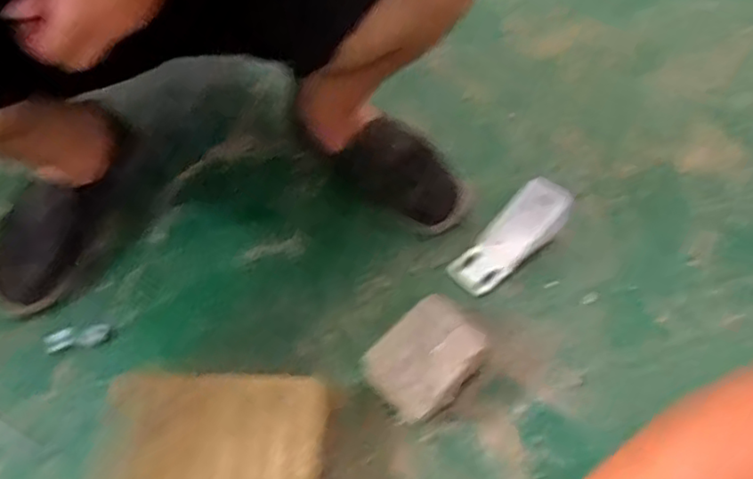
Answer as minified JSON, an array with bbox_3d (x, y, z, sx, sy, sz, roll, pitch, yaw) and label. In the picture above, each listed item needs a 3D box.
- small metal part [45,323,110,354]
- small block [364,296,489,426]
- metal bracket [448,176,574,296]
[{"bbox_3d":[-0.308,0.101,0.666,0.063,0.006,0.022,-11,58,-7],"label":"small metal part"},{"bbox_3d":[0.051,0.118,0.626,0.108,0.049,0.084,-40,64,-22],"label":"small block"},{"bbox_3d":[0.148,-0.003,0.704,0.150,0.015,0.058,-44,66,-1],"label":"metal bracket"}]

